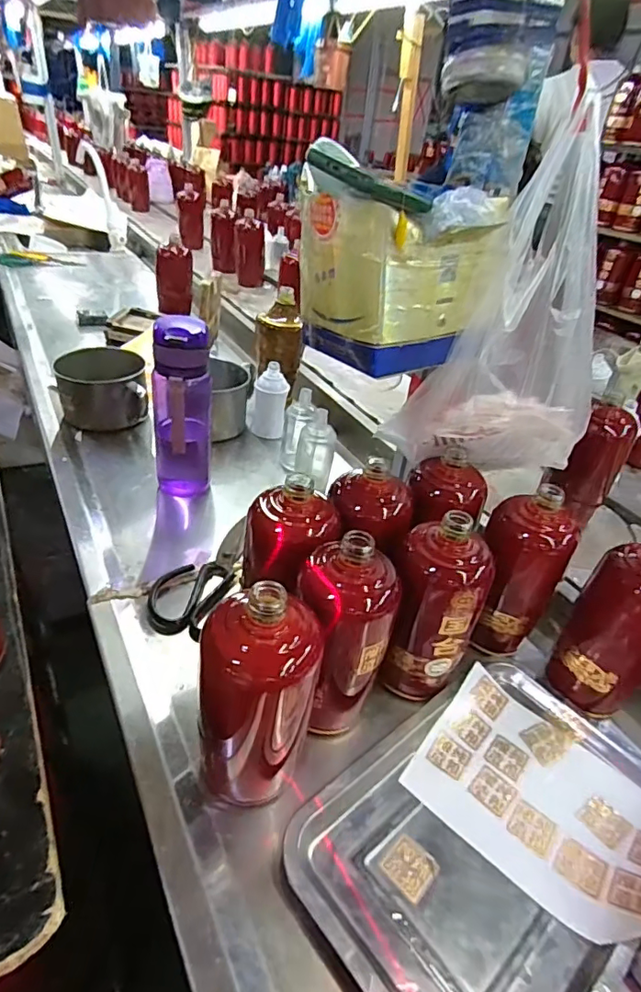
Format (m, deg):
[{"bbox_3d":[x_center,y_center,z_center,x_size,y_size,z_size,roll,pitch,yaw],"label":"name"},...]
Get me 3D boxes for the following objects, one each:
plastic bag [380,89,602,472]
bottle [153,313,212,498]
[{"bbox_3d":[0.184,-0.161,0.504,0.160,0.290,0.110,-8,39,-19],"label":"plastic bag"},{"bbox_3d":[-0.174,-0.105,0.670,0.071,0.220,0.056,-1,37,-11],"label":"bottle"}]

